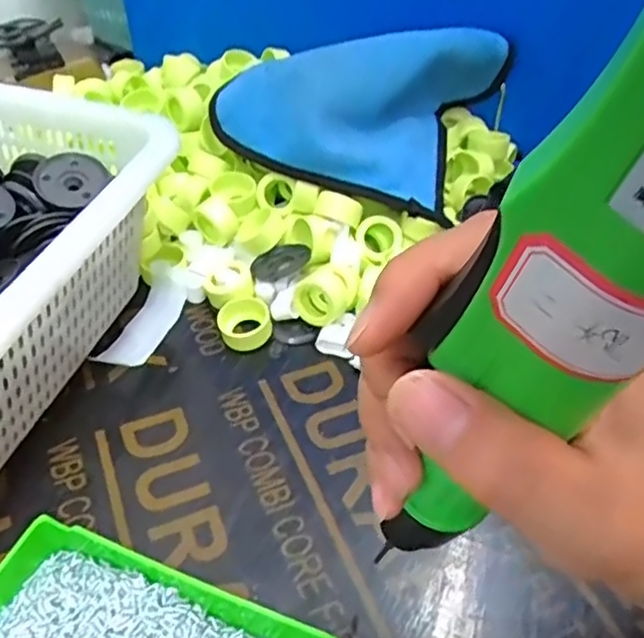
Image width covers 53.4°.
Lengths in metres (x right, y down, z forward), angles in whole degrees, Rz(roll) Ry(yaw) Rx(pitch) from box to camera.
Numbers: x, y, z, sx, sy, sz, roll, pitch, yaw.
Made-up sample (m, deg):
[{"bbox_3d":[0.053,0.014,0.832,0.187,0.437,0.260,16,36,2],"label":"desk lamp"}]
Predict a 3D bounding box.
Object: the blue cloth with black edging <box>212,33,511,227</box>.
[{"bbox_3d":[0.032,-0.166,0.489,0.190,0.099,0.173,17,46,15],"label":"blue cloth with black edging"}]

